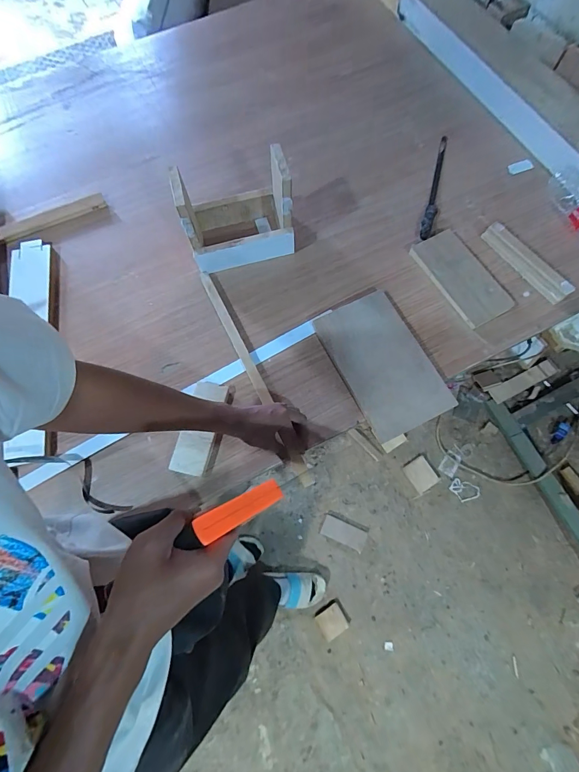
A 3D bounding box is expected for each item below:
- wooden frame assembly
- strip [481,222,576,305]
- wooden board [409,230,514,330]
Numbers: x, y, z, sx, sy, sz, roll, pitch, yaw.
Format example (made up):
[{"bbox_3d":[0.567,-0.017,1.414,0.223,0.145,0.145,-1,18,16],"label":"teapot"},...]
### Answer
[{"bbox_3d":[-0.099,-0.333,0.707,0.204,0.166,0.133,-10,72,-1],"label":"wooden frame assembly"},{"bbox_3d":[0.464,-0.243,0.723,0.032,0.035,0.197,-36,75,-9],"label":"strip"},{"bbox_3d":[0.338,-0.217,0.730,0.095,0.021,0.210,-28,74,-7],"label":"wooden board"}]

